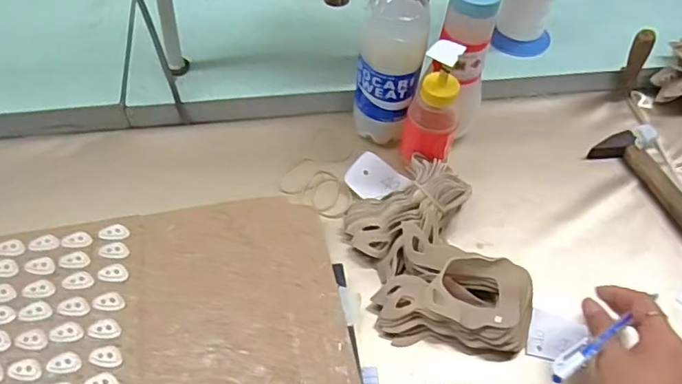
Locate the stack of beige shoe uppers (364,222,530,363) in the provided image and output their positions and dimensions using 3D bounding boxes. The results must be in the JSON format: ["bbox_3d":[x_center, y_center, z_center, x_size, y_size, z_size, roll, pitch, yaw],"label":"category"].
[{"bbox_3d":[0.101,0.092,0.483,0.137,0.041,0.095,17,56,8],"label":"stack of beige shoe uppers"}]

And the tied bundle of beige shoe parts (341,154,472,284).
[{"bbox_3d":[0.063,0.020,0.522,0.107,0.056,0.121,31,59,17],"label":"tied bundle of beige shoe parts"}]

